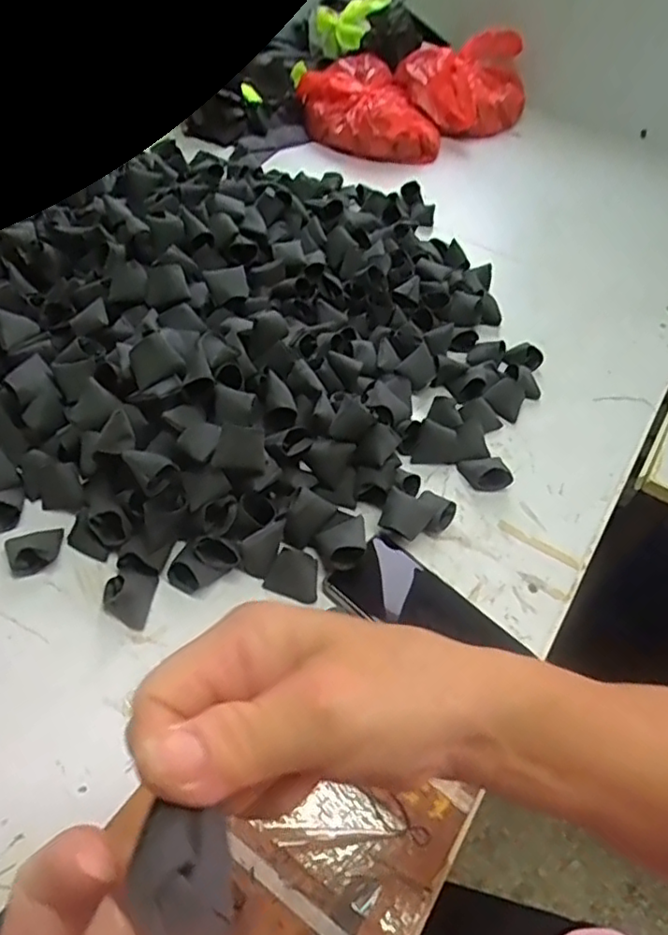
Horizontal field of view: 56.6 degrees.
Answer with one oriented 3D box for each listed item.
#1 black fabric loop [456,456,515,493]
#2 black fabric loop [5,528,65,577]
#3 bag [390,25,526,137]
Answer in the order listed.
[{"bbox_3d":[0.141,0.003,0.577,0.041,0.022,0.040,-6,51,-11],"label":"black fabric loop"},{"bbox_3d":[-0.238,0.062,0.491,0.042,0.019,0.036,-18,54,-20],"label":"black fabric loop"},{"bbox_3d":[0.224,-0.672,1.083,0.224,0.106,0.218,13,50,5],"label":"bag"}]

